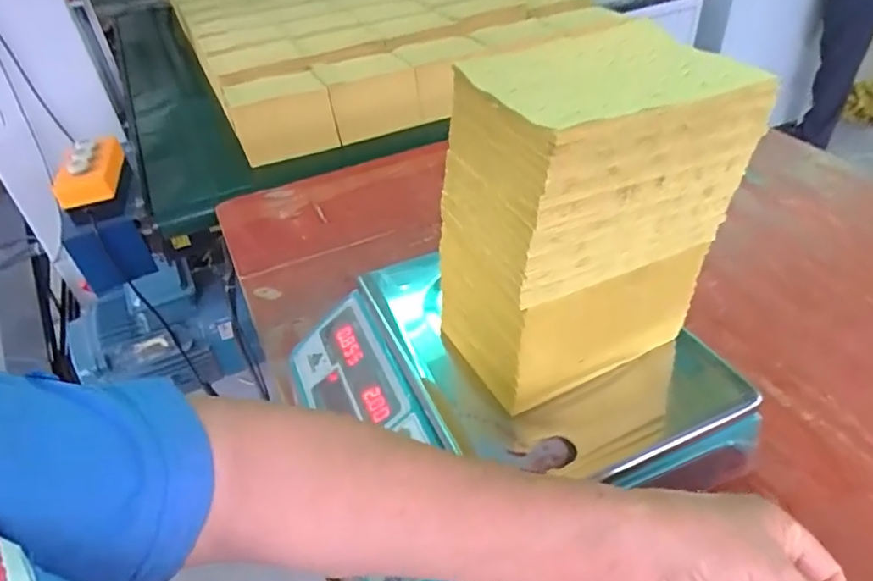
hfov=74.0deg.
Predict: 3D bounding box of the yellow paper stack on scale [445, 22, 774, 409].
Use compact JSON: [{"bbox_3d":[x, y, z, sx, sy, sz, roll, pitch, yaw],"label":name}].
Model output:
[{"bbox_3d":[0.103,-0.048,0.424,0.183,0.212,0.118,-18,41,-15],"label":"yellow paper stack on scale"}]

